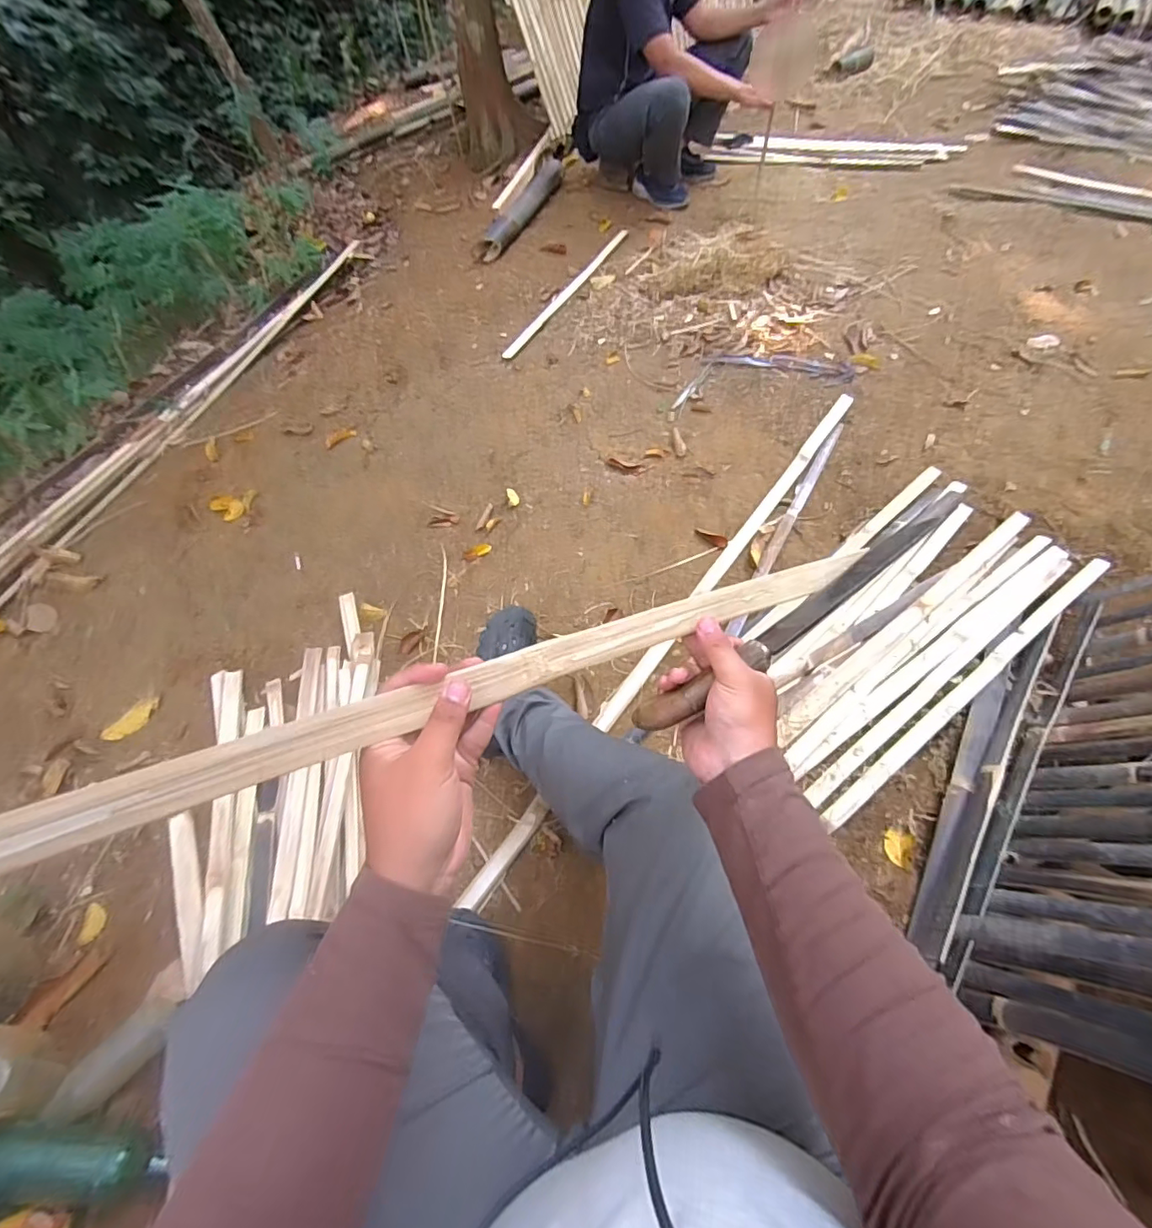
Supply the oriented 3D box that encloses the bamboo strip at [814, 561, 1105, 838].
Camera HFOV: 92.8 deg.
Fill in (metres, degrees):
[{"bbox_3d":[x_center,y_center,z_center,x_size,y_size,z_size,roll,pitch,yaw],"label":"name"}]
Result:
[{"bbox_3d":[0.764,0.128,1.038,0.837,0.019,0.035,-34,59,-16],"label":"bamboo strip"}]

